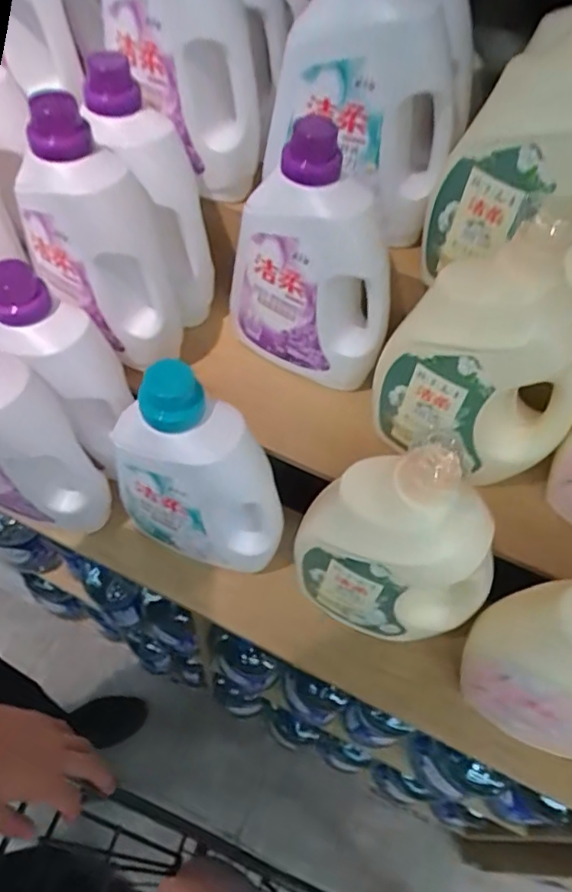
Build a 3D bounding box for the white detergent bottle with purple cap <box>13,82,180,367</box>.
[{"bbox_3d":[-0.234,-0.251,0.725,0.130,0.294,0.197,-34,65,-24],"label":"white detergent bottle with purple cap"}]

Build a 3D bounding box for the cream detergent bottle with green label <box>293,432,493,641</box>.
[{"bbox_3d":[0.126,0.108,0.650,0.227,0.317,0.111,14,57,5],"label":"cream detergent bottle with green label"}]

